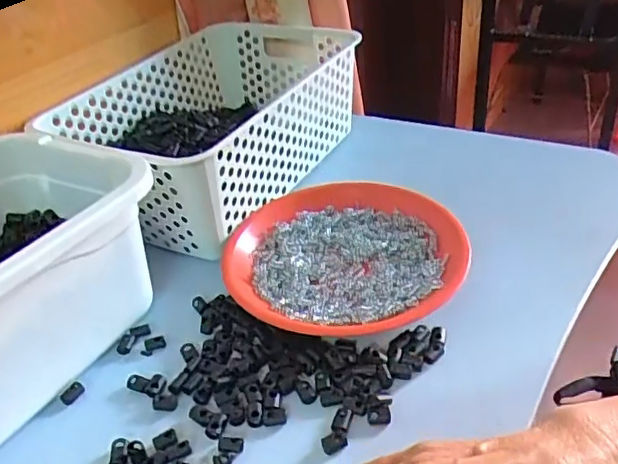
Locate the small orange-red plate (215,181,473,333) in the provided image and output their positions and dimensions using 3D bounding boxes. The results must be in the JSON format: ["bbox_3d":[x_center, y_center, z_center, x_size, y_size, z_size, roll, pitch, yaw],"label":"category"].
[{"bbox_3d":[0.024,0.015,0.492,0.190,0.019,0.185,-4,35,3],"label":"small orange-red plate"}]

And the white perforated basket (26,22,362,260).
[{"bbox_3d":[-0.100,-0.122,0.610,0.201,0.104,0.312,16,37,26],"label":"white perforated basket"}]

